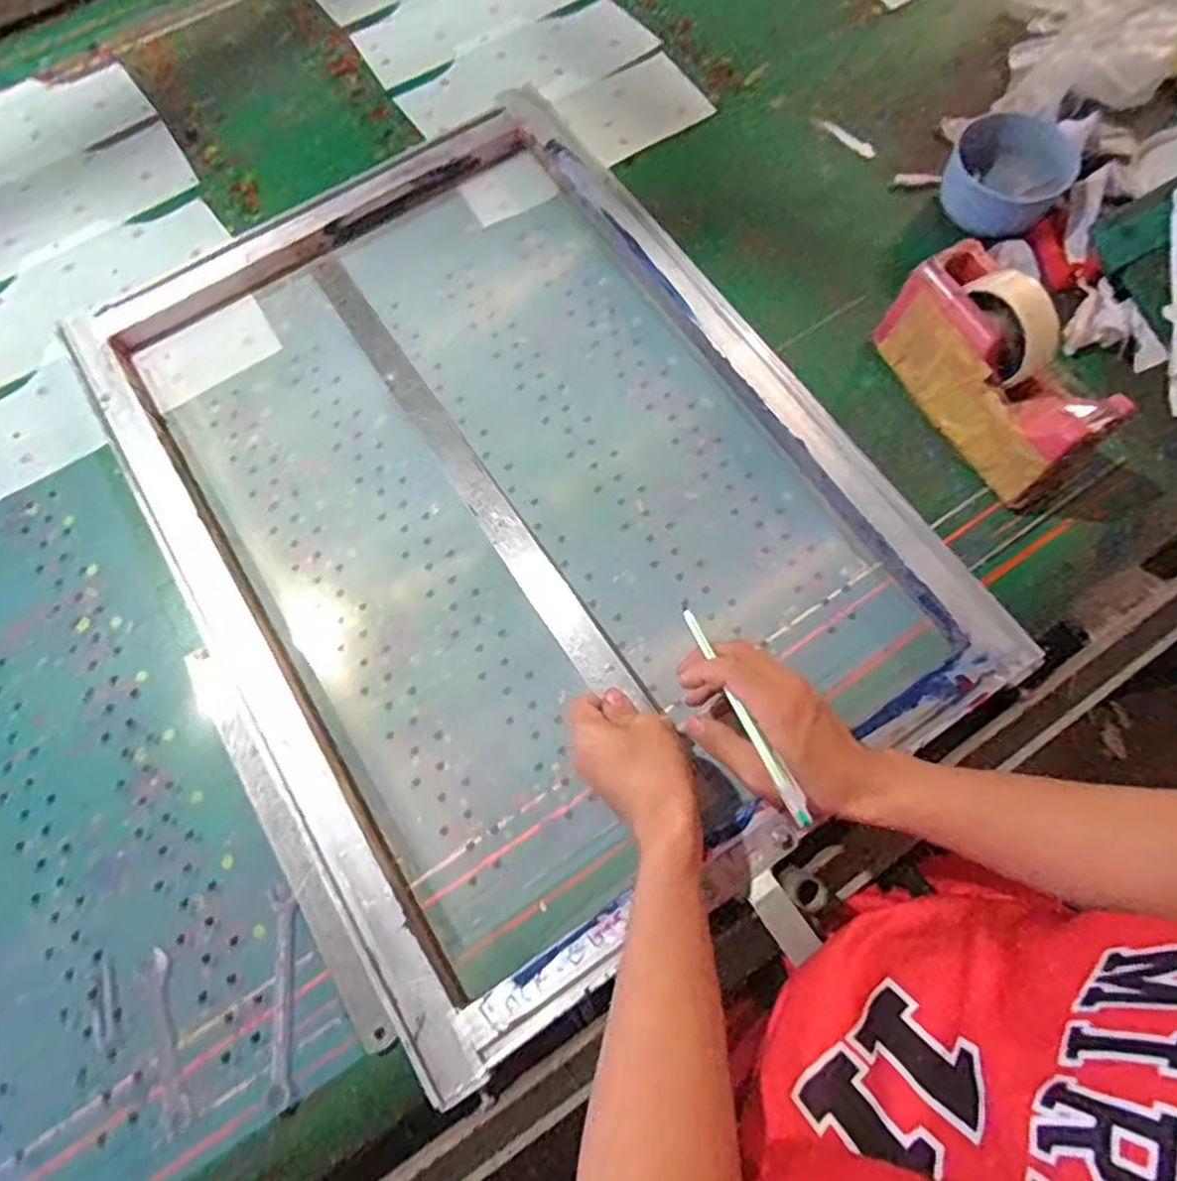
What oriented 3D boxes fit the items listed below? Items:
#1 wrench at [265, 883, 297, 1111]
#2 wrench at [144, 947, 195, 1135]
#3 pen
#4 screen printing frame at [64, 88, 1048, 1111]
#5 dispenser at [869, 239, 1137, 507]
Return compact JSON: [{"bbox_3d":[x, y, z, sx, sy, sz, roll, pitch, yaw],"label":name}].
[{"bbox_3d":[-0.219,0.286,0.512,0.020,0.005,0.140,-9,73,-1],"label":"wrench"},{"bbox_3d":[-0.298,0.317,0.508,0.018,0.004,0.116,-21,73,-5],"label":"wrench"},{"bbox_3d":[0.102,0.080,0.481,0.010,0.011,0.165,-22,59,-5],"label":"pen"},{"bbox_3d":[-0.083,-0.083,0.617,0.544,0.040,0.718,-33,75,-8],"label":"screen printing frame"},{"bbox_3d":[0.334,-0.184,0.595,0.061,0.118,0.200,-28,74,-7],"label":"dispenser"}]

